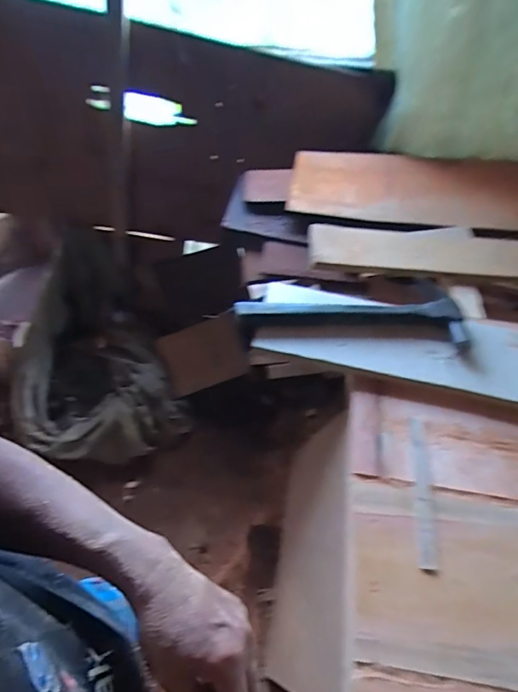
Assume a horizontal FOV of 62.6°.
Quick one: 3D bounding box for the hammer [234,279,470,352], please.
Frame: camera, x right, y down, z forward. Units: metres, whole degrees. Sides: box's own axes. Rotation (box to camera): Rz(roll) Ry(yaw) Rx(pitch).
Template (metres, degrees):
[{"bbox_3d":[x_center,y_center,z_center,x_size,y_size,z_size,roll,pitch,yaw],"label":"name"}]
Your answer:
[{"bbox_3d":[0.139,-0.062,0.632,0.332,0.025,0.108,9,50,-1],"label":"hammer"}]

